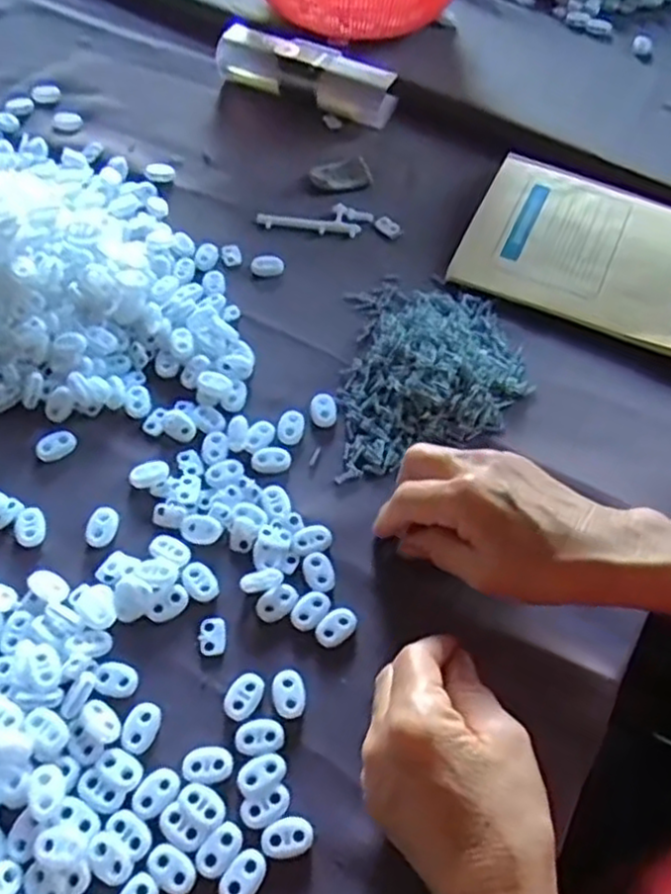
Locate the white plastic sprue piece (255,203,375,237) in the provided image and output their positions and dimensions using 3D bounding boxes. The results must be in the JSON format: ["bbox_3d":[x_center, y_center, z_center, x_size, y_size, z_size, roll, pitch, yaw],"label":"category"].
[{"bbox_3d":[-0.015,-0.170,0.532,0.084,0.007,0.025,5,58,2],"label":"white plastic sprue piece"}]

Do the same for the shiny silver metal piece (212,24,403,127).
[{"bbox_3d":[-0.024,-0.314,0.600,0.157,0.032,0.043,22,60,12],"label":"shiny silver metal piece"}]

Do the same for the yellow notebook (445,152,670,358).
[{"bbox_3d":[0.201,-0.137,0.510,0.207,0.016,0.140,23,60,12],"label":"yellow notebook"}]

